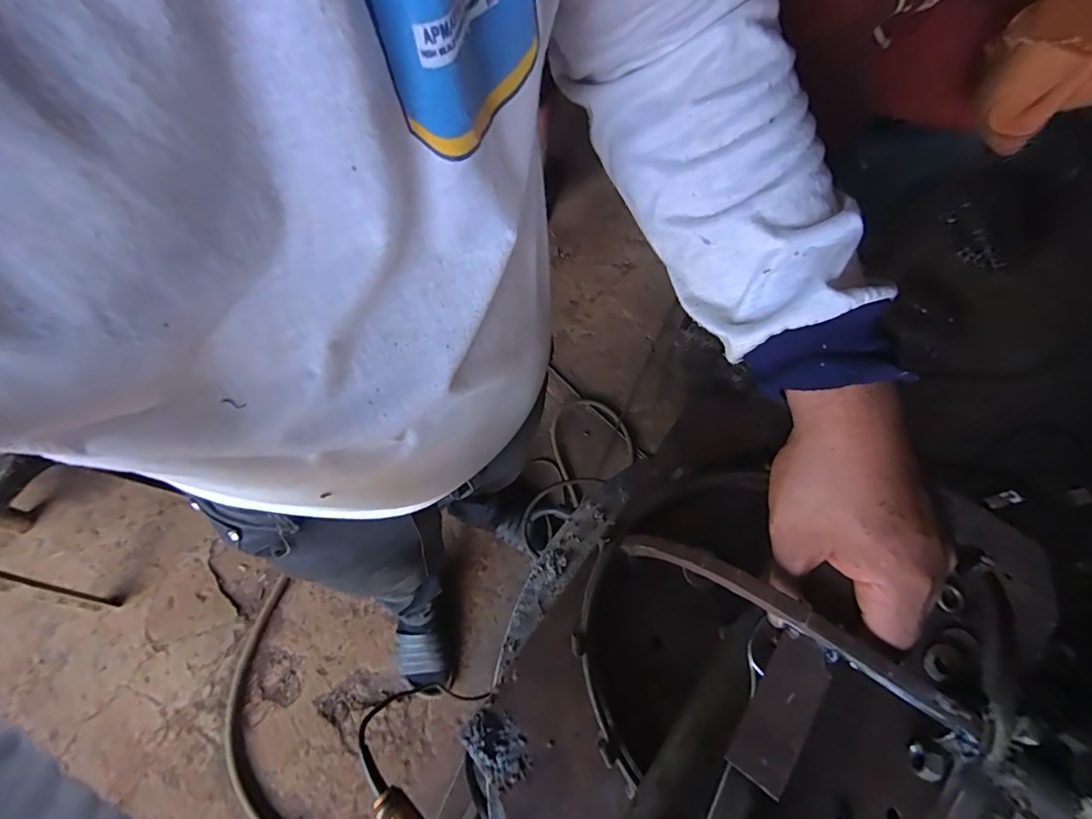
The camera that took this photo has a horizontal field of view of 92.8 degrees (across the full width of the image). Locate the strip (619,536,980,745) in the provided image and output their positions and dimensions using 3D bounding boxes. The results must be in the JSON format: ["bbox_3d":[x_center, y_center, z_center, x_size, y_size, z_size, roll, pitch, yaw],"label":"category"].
[{"bbox_3d":[0.116,0.105,0.273,0.180,0.048,0.010,24,66,34],"label":"strip"}]

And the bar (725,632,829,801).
[{"bbox_3d":[0.111,0.140,0.245,0.026,0.006,0.067,22,65,35],"label":"bar"}]

